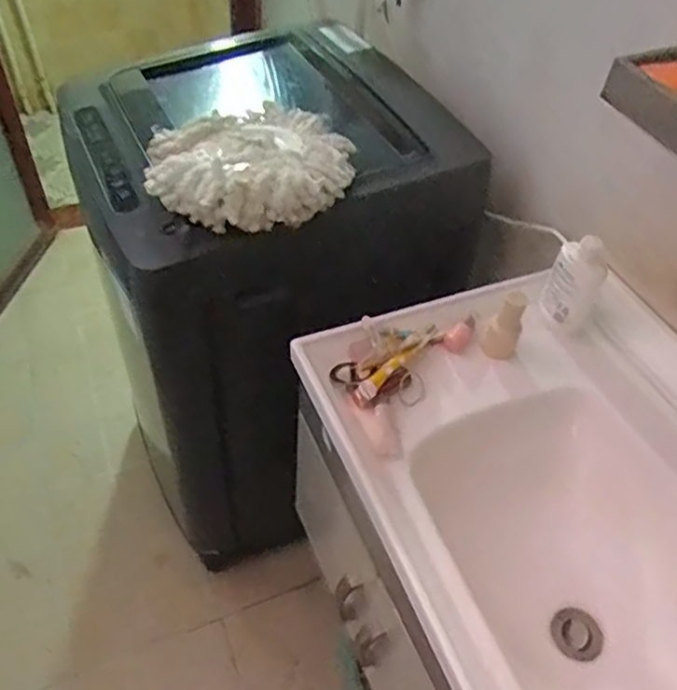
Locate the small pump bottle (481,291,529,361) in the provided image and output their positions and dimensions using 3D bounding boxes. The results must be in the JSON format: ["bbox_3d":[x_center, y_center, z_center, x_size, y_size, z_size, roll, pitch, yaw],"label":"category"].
[{"bbox_3d":[0.206,-0.022,0.799,0.043,0.090,0.035,18,48,11],"label":"small pump bottle"}]

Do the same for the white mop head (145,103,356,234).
[{"bbox_3d":[-0.110,-0.254,0.905,0.293,0.073,0.246,-30,56,-29],"label":"white mop head"}]

